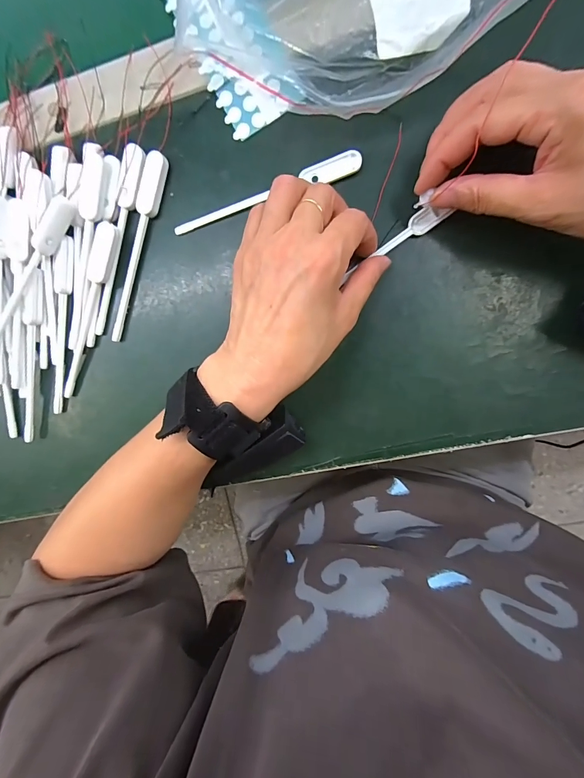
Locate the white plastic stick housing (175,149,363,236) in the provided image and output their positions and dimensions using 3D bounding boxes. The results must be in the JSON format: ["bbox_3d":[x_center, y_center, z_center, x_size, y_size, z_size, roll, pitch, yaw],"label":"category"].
[{"bbox_3d":[-0.020,-0.142,0.258,0.145,0.006,0.015,-18,93,9],"label":"white plastic stick housing"}]

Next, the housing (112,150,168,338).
[{"bbox_3d":[-0.124,-0.109,0.272,0.016,0.011,0.144,22,99,5],"label":"housing"}]

